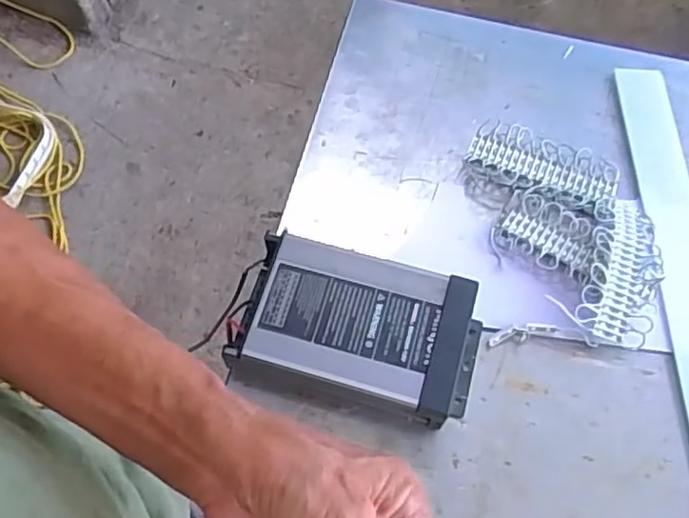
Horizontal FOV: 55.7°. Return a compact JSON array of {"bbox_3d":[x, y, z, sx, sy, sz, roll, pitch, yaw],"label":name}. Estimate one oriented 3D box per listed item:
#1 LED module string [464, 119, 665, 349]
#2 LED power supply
[{"bbox_3d":[0.197,-0.028,0.585,0.147,0.029,0.213,2,62,-2],"label":"LED module string"},{"bbox_3d":[0.015,0.058,0.519,0.186,0.051,0.112,15,62,5],"label":"LED power supply"}]

